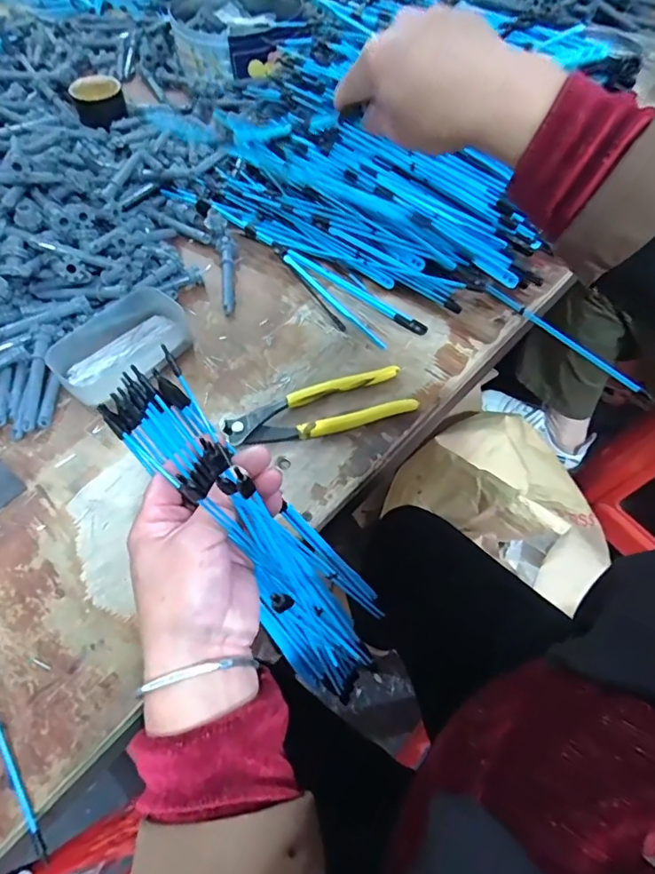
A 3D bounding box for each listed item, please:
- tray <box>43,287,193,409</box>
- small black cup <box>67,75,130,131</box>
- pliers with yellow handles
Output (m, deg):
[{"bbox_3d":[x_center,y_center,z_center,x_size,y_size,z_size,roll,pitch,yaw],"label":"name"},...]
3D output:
[{"bbox_3d":[-0.185,-0.083,0.454,0.078,0.031,0.117,38,65,21],"label":"tray"},{"bbox_3d":[-0.300,-0.443,0.661,0.062,0.032,0.062,-20,60,-12],"label":"small black cup"},{"bbox_3d":[-0.008,-0.022,0.428,0.159,0.012,0.047,-15,59,-9],"label":"pliers with yellow handles"}]

